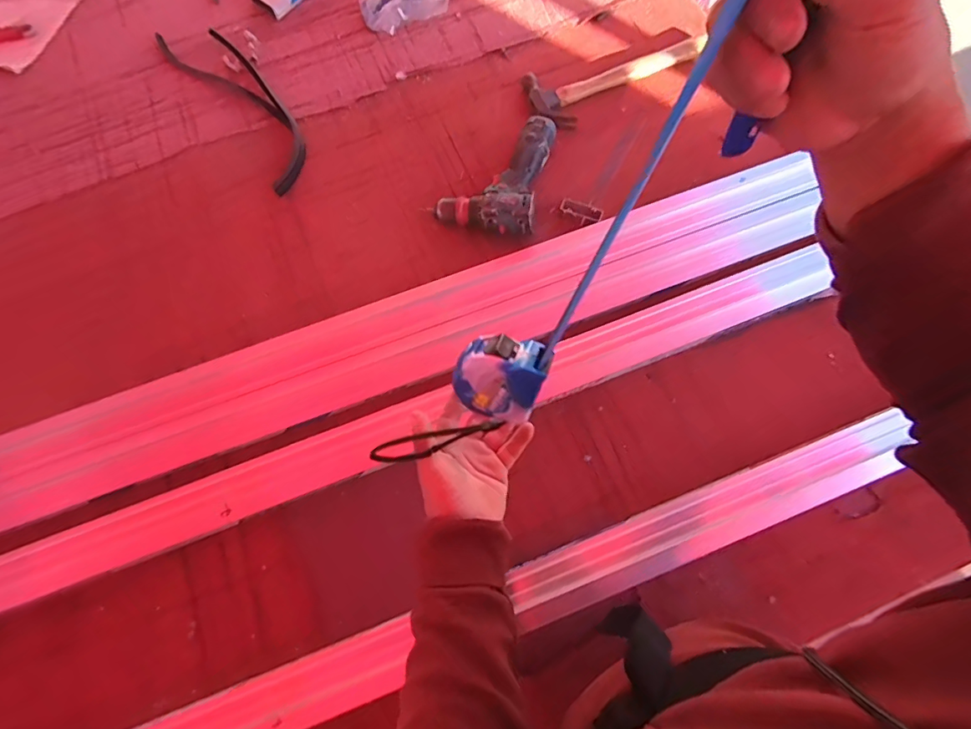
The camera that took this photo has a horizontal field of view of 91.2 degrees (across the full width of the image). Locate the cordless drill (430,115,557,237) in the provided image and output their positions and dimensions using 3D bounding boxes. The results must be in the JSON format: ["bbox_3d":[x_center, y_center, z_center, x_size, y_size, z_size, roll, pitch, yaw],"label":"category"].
[{"bbox_3d":[0.017,-0.306,0.754,0.154,0.057,0.202,13,73,4],"label":"cordless drill"}]

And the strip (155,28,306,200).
[{"bbox_3d":[-0.433,-0.471,0.837,0.108,0.020,0.418,-38,77,-9],"label":"strip"}]

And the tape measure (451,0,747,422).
[{"bbox_3d":[0.073,-0.109,0.236,0.061,0.428,0.043,38,47,11],"label":"tape measure"}]

